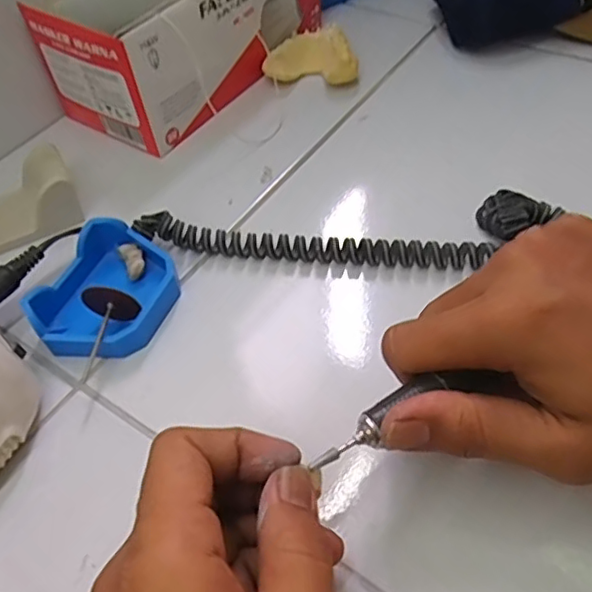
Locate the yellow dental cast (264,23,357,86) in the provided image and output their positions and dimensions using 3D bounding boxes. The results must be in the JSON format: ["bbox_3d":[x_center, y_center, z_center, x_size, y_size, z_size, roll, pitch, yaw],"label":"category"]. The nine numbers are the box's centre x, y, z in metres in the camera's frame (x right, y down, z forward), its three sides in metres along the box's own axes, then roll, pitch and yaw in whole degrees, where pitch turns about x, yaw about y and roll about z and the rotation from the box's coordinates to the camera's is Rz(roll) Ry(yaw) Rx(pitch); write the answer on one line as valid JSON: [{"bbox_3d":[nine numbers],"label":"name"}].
[{"bbox_3d":[0.012,-0.181,0.442,0.067,0.026,0.047,1,51,6],"label":"yellow dental cast"}]

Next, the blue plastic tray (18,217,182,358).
[{"bbox_3d":[-0.099,-0.005,0.315,0.062,0.028,0.079,17,55,15],"label":"blue plastic tray"}]

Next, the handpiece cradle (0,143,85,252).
[{"bbox_3d":[-0.180,-0.056,0.361,0.084,0.030,0.052,-22,52,-12],"label":"handpiece cradle"}]

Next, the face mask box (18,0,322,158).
[{"bbox_3d":[-0.074,-0.210,0.427,0.121,0.084,0.205,26,58,24],"label":"face mask box"}]

